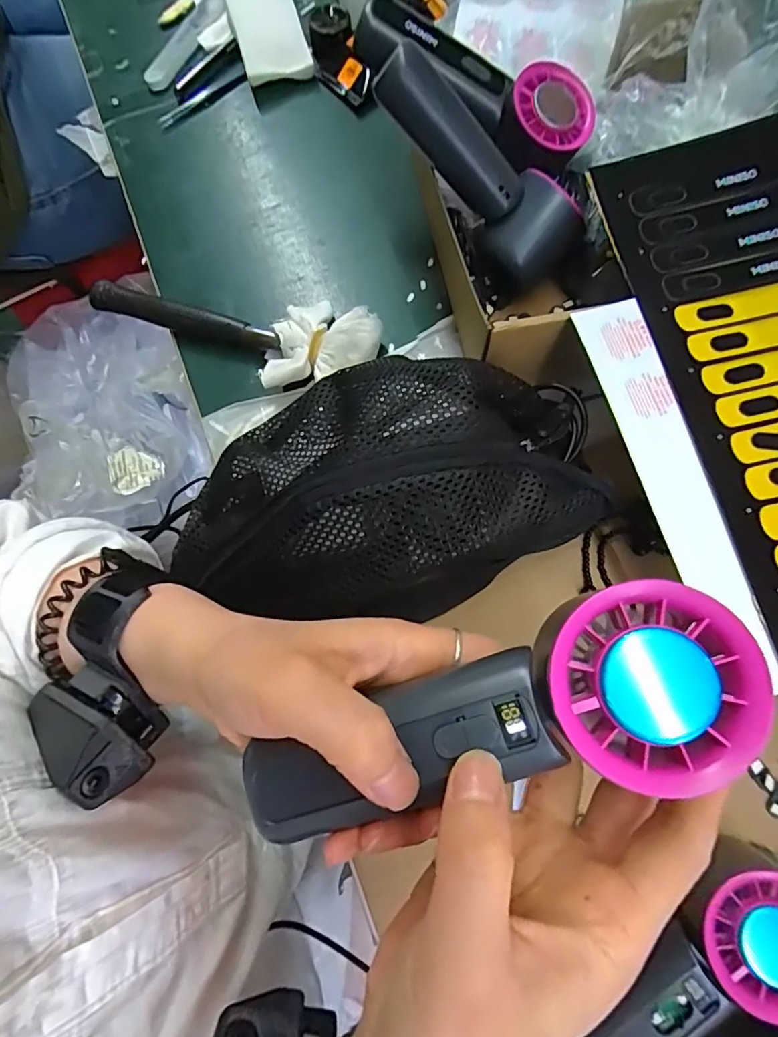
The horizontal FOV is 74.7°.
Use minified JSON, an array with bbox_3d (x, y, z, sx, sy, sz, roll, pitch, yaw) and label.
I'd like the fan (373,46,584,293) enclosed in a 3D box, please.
[{"bbox_3d":[0.055,-0.211,0.315,0.152,0.050,0.053,37,76,-22],"label":"fan"}]

